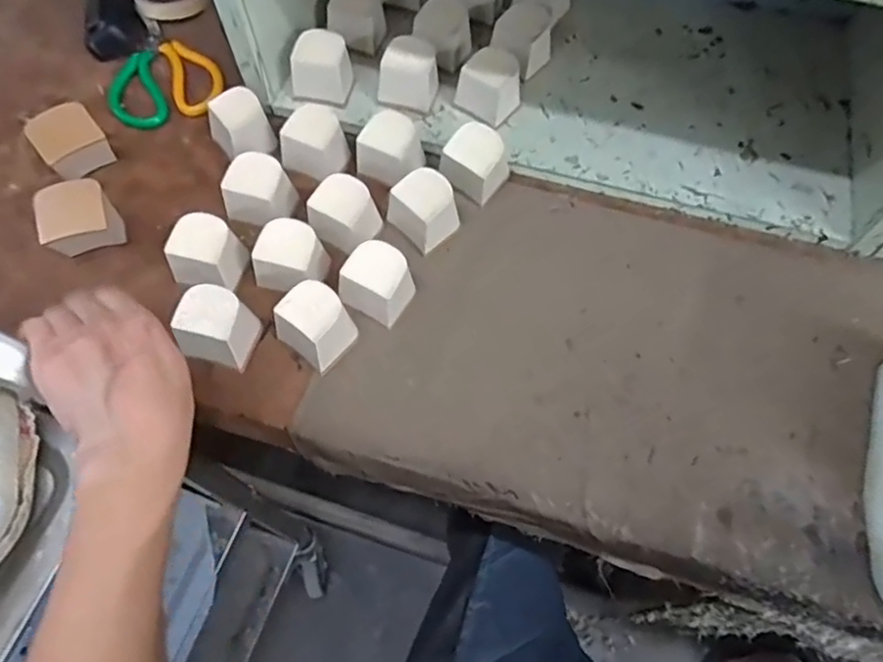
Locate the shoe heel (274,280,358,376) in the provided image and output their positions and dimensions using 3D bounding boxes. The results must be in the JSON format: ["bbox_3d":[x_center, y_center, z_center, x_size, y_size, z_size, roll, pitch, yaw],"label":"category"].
[{"bbox_3d":[-0.097,-0.008,0.479,0.056,0.045,0.052,36,69,16],"label":"shoe heel"}]

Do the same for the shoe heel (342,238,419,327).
[{"bbox_3d":[-0.052,-0.040,0.496,0.051,0.047,0.047,26,67,12],"label":"shoe heel"}]

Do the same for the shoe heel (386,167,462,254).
[{"bbox_3d":[-0.014,-0.106,0.528,0.046,0.045,0.054,-42,71,-18],"label":"shoe heel"}]

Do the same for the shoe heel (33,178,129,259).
[{"bbox_3d":[-0.305,-0.091,0.524,0.060,0.062,0.048,-14,65,-7],"label":"shoe heel"}]

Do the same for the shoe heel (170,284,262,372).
[{"bbox_3d":[-0.175,-0.006,0.479,0.059,0.038,0.052,13,65,6],"label":"shoe heel"}]

